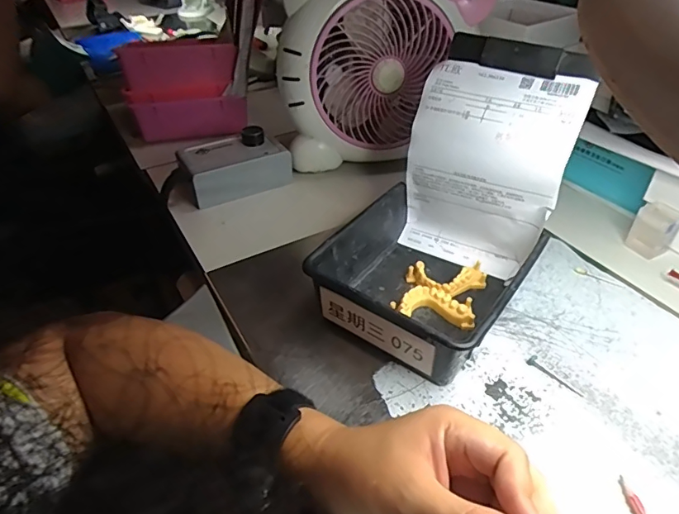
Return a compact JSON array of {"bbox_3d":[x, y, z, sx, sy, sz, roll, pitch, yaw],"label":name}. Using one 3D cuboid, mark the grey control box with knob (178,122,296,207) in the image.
[{"bbox_3d":[-0.137,-0.120,0.622,0.134,0.055,0.072,-23,45,-25],"label":"grey control box with knob"}]

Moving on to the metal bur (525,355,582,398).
[{"bbox_3d":[0.181,0.100,0.399,0.010,0.004,0.049,-30,49,-30],"label":"metal bur"}]

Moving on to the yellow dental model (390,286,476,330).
[{"bbox_3d":[0.089,0.047,0.448,0.073,0.020,0.034,10,41,12],"label":"yellow dental model"}]

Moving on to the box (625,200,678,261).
[{"bbox_3d":[0.346,-0.029,0.525,0.034,0.047,0.038,-22,44,-24],"label":"box"}]

